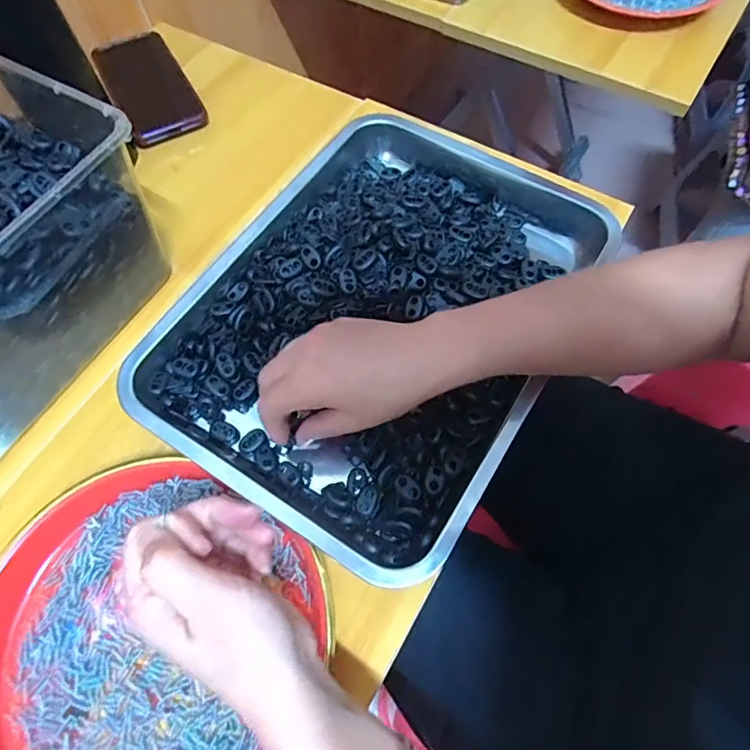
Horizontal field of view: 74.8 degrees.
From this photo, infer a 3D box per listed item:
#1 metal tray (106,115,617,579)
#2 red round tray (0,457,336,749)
[{"bbox_3d":[0.006,-0.063,0.404,0.272,0.048,0.351,27,69,12],"label":"metal tray"},{"bbox_3d":[-0.152,0.167,0.310,0.230,0.031,0.210,0,66,0],"label":"red round tray"}]

